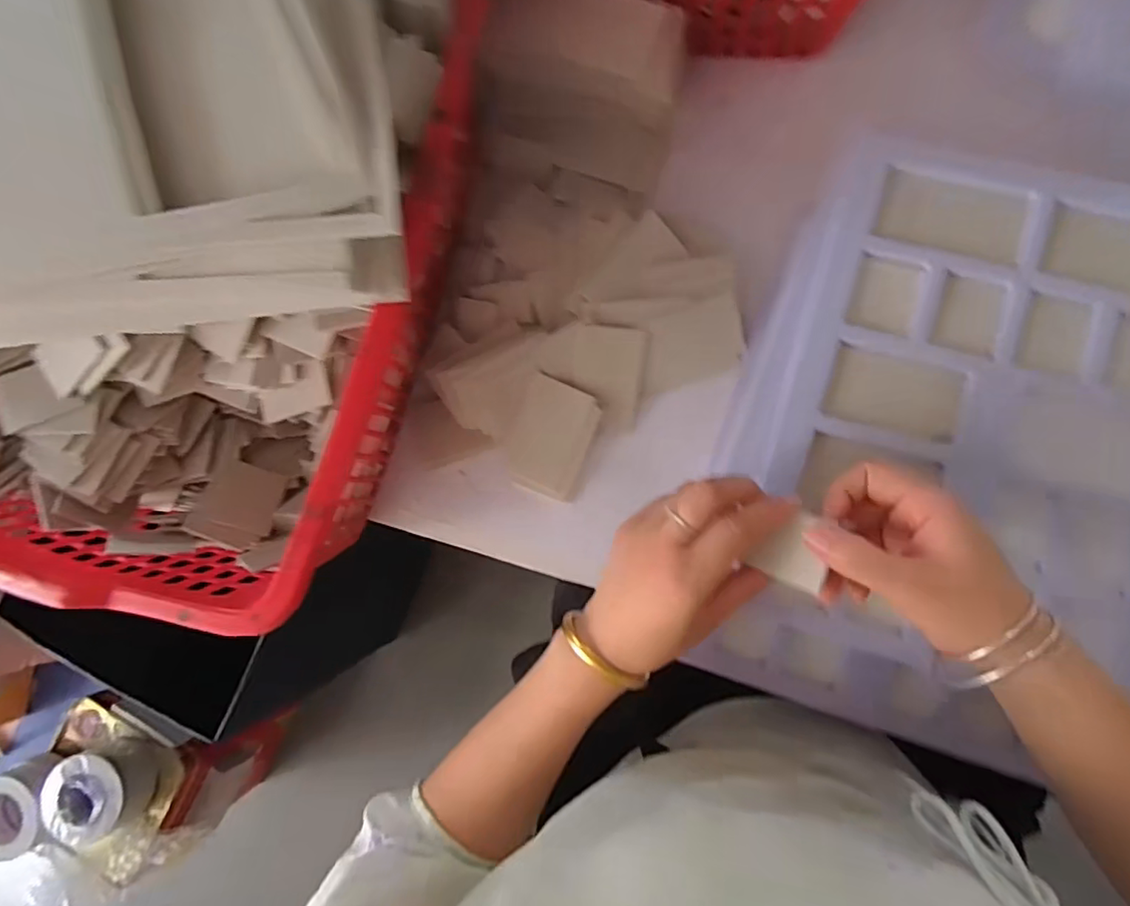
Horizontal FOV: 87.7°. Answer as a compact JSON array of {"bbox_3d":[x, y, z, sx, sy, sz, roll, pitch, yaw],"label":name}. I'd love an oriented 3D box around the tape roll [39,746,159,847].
[{"bbox_3d":[-0.739,0.538,0.942,0.148,0.071,0.132,-27,84,5],"label":"tape roll"}]

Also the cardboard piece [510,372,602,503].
[{"bbox_3d":[-0.009,-0.011,0.497,0.060,0.005,0.096,18,103,-4],"label":"cardboard piece"}]

